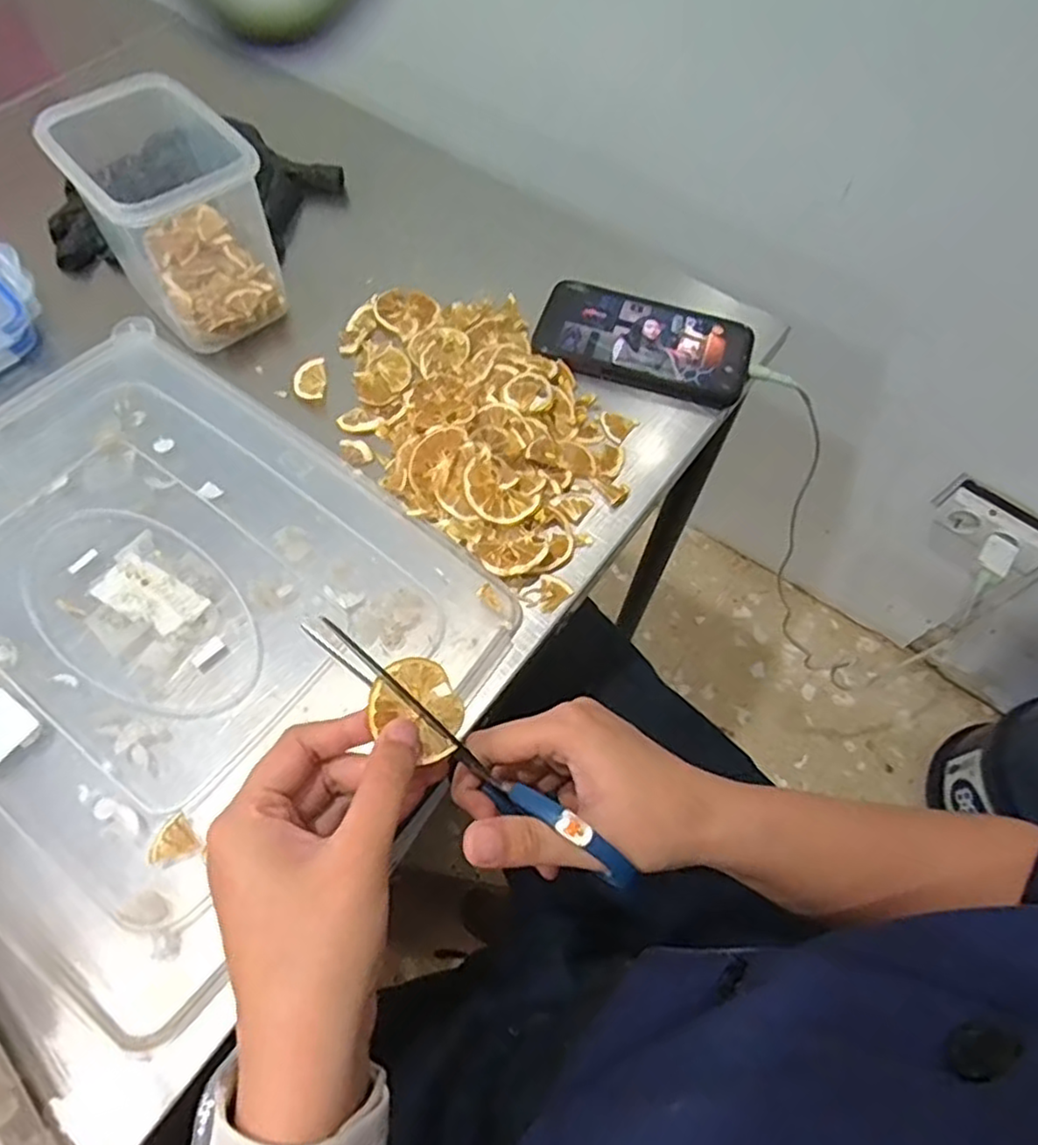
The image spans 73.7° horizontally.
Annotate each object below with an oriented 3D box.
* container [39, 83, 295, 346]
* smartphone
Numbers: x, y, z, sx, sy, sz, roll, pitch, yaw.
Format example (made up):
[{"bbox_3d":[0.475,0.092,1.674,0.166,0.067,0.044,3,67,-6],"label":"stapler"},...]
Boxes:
[{"bbox_3d":[-0.232,-0.238,0.466,0.101,0.110,0.127,-32,68,-17],"label":"container"},{"bbox_3d":[0.090,-0.169,0.503,0.150,0.010,0.078,17,64,7],"label":"smartphone"}]

